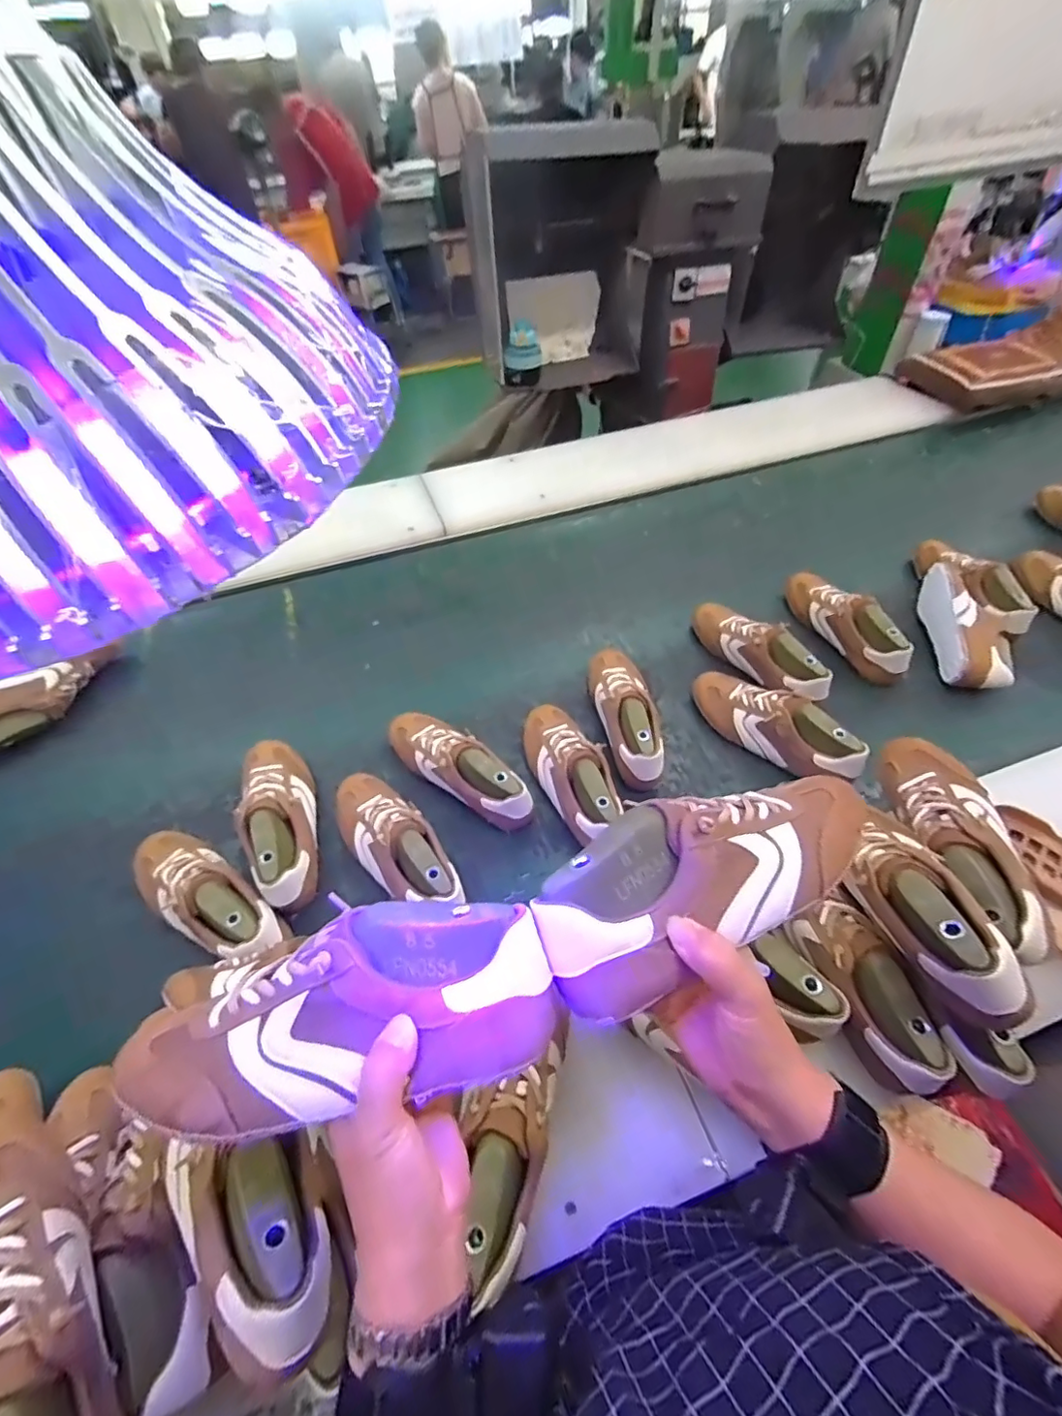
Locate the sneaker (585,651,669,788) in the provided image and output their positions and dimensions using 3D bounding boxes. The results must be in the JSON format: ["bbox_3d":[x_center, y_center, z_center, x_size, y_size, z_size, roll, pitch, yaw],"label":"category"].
[{"bbox_3d":[0.145,0.006,0.843,0.083,0.099,0.255,-7,51,-3],"label":"sneaker"}]

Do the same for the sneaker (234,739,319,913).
[{"bbox_3d":[-0.340,0.137,0.734,0.088,0.083,0.262,-20,53,-13],"label":"sneaker"}]

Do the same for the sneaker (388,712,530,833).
[{"bbox_3d":[-0.109,0.076,0.792,0.264,0.079,0.086,33,63,22],"label":"sneaker"}]

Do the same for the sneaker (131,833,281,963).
[{"bbox_3d":[-0.395,0.224,0.663,0.279,0.072,0.090,18,52,31],"label":"sneaker"}]

